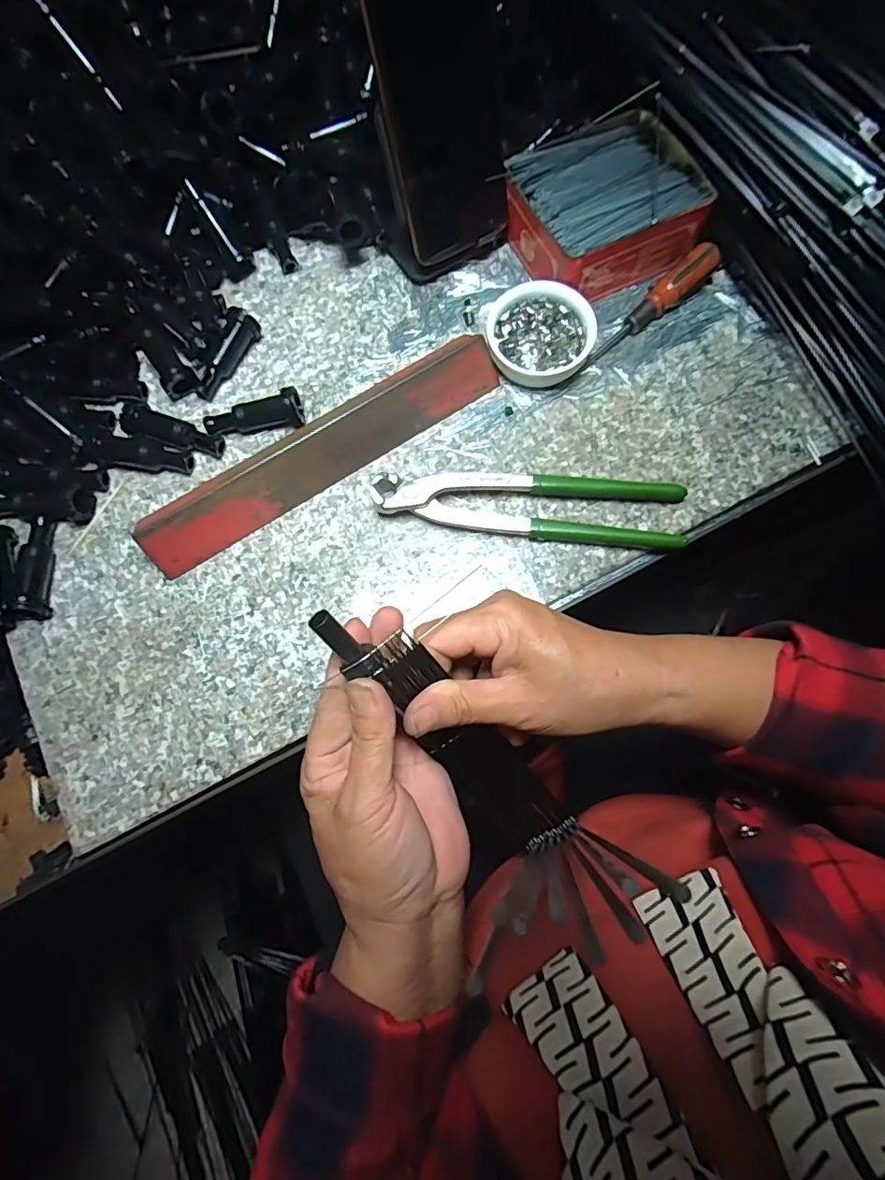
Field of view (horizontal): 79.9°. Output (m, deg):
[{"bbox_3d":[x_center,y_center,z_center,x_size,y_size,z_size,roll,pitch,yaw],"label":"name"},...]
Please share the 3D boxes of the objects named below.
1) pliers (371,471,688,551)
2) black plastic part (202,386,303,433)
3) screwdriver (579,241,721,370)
[{"bbox_3d":[0.055,-0.056,0.344,0.196,0.016,0.044,5,76,3],"label":"pliers"},{"bbox_3d":[-0.130,-0.120,0.363,0.065,0.023,0.021,-8,75,0],"label":"black plastic part"},{"bbox_3d":[0.147,-0.200,0.374,0.121,0.022,0.020,-41,78,-8],"label":"screwdriver"}]

